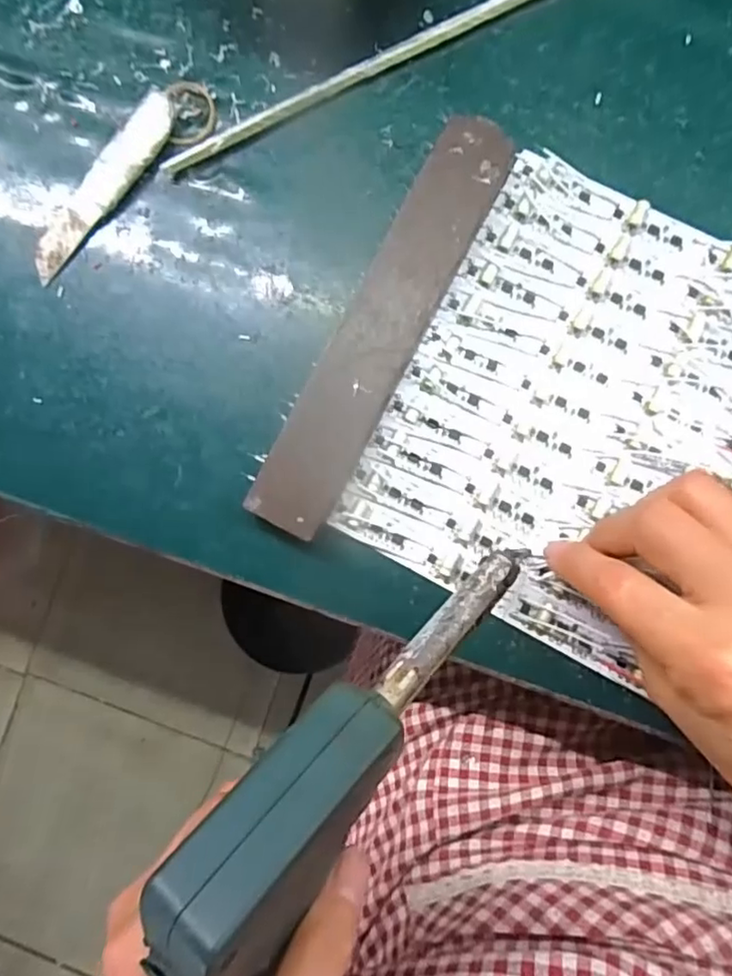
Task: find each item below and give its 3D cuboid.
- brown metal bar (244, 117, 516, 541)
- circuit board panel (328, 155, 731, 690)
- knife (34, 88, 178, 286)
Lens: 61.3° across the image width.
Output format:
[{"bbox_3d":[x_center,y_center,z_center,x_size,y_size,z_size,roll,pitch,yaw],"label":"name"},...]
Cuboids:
[{"bbox_3d":[0.008,-0.072,0.277,0.035,0.018,0.196,27,87,5],"label":"brown metal bar"},{"bbox_3d":[0.127,-0.019,0.272,0.223,0.008,0.193,27,87,5],"label":"circuit board panel"},{"bbox_3d":[-0.126,-0.144,0.296,0.024,0.006,0.102,37,88,5],"label":"knife"}]

